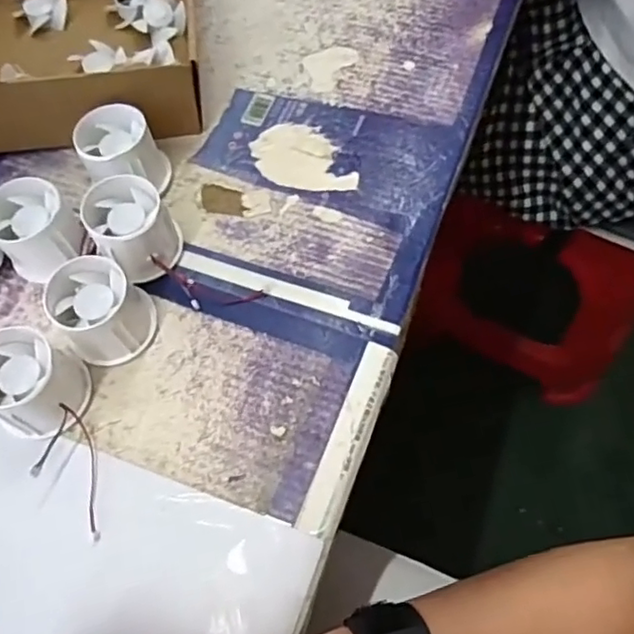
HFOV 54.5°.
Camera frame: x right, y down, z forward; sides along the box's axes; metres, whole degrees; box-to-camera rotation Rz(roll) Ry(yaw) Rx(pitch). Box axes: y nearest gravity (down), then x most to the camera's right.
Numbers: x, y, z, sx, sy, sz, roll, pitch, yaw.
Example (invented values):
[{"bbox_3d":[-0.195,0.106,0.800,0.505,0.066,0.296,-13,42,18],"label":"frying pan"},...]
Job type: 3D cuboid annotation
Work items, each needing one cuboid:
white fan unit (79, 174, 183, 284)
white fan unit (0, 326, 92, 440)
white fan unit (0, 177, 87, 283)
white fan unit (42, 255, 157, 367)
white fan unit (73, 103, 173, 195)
[{"bbox_3d":[-0.121,-0.058,0.411,0.050,0.048,0.058,-27,65,-9],"label":"white fan unit"},{"bbox_3d":[-0.173,0.041,0.372,0.058,0.048,0.057,-2,64,3],"label":"white fan unit"},{"bbox_3d":[-0.190,-0.057,0.418,0.050,0.049,0.058,-32,66,-11],"label":"white fan unit"},{"bbox_3d":[-0.135,-0.004,0.388,0.053,0.049,0.052,-2,64,3],"label":"white fan unit"},{"bbox_3d":[-0.138,-0.116,0.444,0.052,0.049,0.056,-4,64,2],"label":"white fan unit"}]

